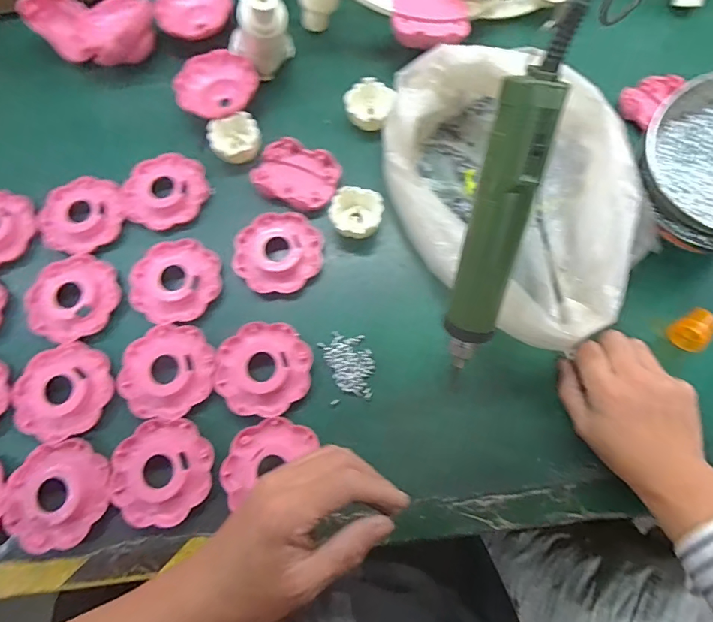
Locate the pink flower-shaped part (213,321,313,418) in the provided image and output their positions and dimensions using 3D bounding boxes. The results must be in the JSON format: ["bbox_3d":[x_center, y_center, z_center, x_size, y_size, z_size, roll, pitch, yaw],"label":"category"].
[{"bbox_3d":[-0.086,0.053,0.404,0.086,0.012,0.085,-1,72,2],"label":"pink flower-shaped part"}]

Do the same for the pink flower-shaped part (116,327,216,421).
[{"bbox_3d":[-0.176,0.055,0.402,0.085,0.007,0.084,-1,72,2],"label":"pink flower-shaped part"}]

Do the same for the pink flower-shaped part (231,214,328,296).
[{"bbox_3d":[-0.079,-0.061,0.439,0.085,0.010,0.087,-1,72,2],"label":"pink flower-shaped part"}]

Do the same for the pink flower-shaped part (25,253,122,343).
[{"bbox_3d":[-0.282,-0.014,0.430,0.086,0.009,0.084,-1,72,2],"label":"pink flower-shaped part"}]

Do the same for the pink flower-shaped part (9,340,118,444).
[{"bbox_3d":[-0.275,0.073,0.401,0.086,0.012,0.086,27,75,11],"label":"pink flower-shaped part"}]

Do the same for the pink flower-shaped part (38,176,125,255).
[{"bbox_3d":[-0.287,-0.103,0.456,0.079,0.015,0.088,24,74,10],"label":"pink flower-shaped part"}]

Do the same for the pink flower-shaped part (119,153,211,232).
[{"bbox_3d":[-0.208,-0.130,0.468,0.086,0.013,0.087,19,74,8],"label":"pink flower-shaped part"}]

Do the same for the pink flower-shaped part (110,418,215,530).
[{"bbox_3d":[-0.169,0.139,0.376,0.084,0.014,0.085,-3,72,2],"label":"pink flower-shaped part"}]

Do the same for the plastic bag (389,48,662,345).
[{"bbox_3d":[0.141,-0.115,0.400,0.183,0.083,0.281,-35,74,-9],"label":"plastic bag"}]

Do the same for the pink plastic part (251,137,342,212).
[{"bbox_3d":[-0.064,-0.145,0.456,0.087,0.017,0.067,22,74,9],"label":"pink plastic part"}]

